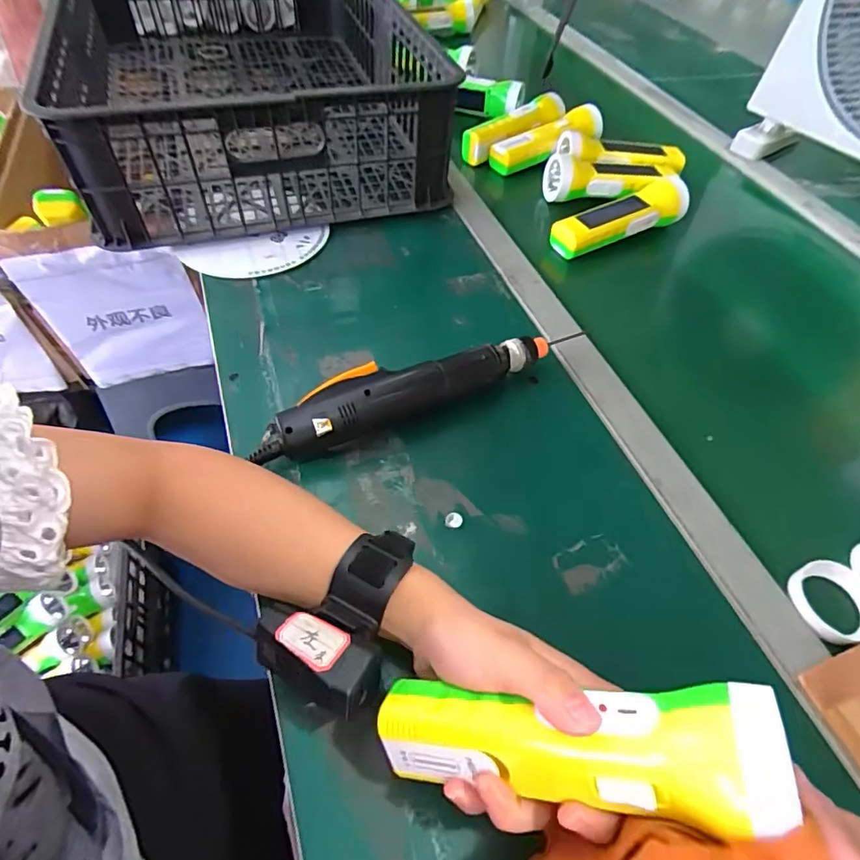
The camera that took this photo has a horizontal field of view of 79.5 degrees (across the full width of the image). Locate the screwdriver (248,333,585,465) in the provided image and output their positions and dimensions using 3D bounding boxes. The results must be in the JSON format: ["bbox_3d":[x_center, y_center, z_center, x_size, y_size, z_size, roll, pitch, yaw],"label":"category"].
[{"bbox_3d":[-0.013,-0.032,0.423,0.276,0.041,0.045,-20,57,-19],"label":"screwdriver"}]

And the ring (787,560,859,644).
[{"bbox_3d":[0.280,0.118,0.357,0.059,0.014,0.053,-11,55,-13],"label":"ring"}]

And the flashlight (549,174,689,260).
[{"bbox_3d":[0.225,-0.249,0.605,0.170,0.048,0.058,-24,59,-22],"label":"flashlight"}]

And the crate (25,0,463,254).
[{"bbox_3d":[-0.236,-0.480,0.675,0.398,0.147,0.590,-13,55,-14],"label":"crate"}]

